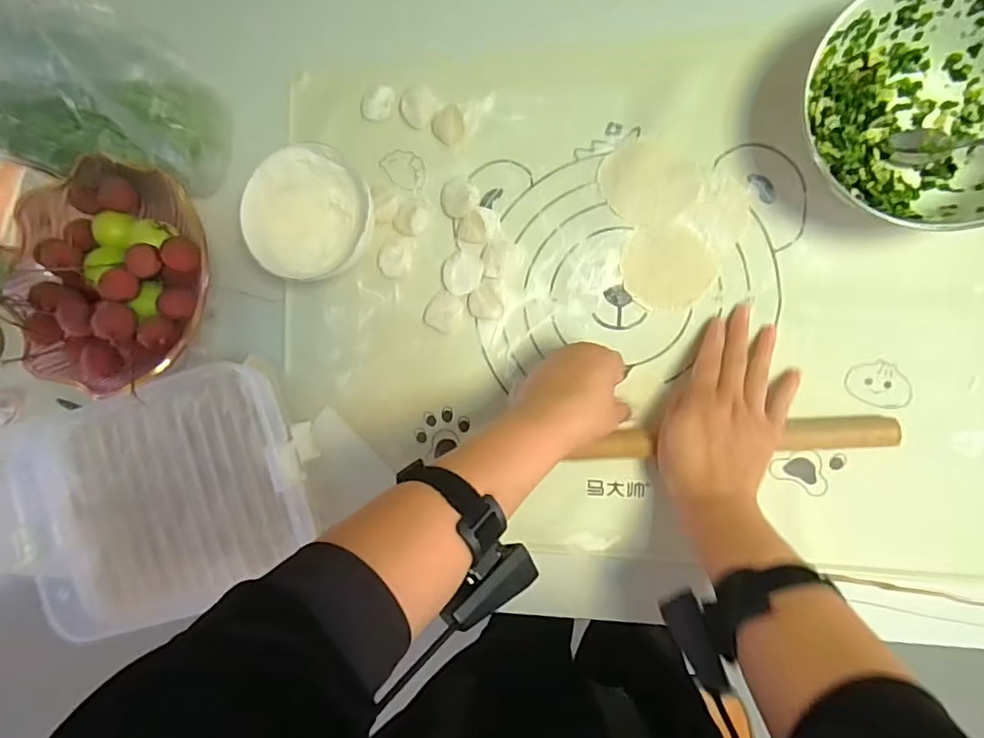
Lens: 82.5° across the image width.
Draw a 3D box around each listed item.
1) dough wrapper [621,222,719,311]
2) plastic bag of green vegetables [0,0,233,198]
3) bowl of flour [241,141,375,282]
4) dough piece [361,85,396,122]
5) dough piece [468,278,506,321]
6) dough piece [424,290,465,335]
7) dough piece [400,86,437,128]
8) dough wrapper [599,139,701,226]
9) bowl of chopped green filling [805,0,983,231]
[{"bbox_3d":[0.165,-0.096,0.526,0.083,0.004,0.078,-6,89,10],"label":"dough wrapper"},{"bbox_3d":[-0.441,-0.278,0.539,0.282,0.162,0.179,1,90,10],"label":"plastic bag of green vegetables"},{"bbox_3d":[-0.177,-0.151,0.559,0.120,0.054,0.124,0,90,10],"label":"bowl of flour"},{"bbox_3d":[-0.116,-0.270,0.570,0.038,0.004,0.028,-37,84,8],"label":"dough piece"},{"bbox_3d":[-0.005,-0.069,0.556,0.036,0.008,0.040,6,91,10],"label":"dough piece"},{"bbox_3d":[-0.048,-0.058,0.564,0.035,0.005,0.040,35,96,8],"label":"dough piece"},{"bbox_3d":[-0.075,-0.266,0.568,0.034,0.007,0.038,38,96,8],"label":"dough piece"},{"bbox_3d":[0.148,-0.177,0.530,0.086,0.005,0.080,-8,89,10],"label":"dough wrapper"},{"bbox_3d":[0.355,-0.214,0.454,0.190,0.084,0.170,34,96,8],"label":"bowl of chopped green filling"}]

